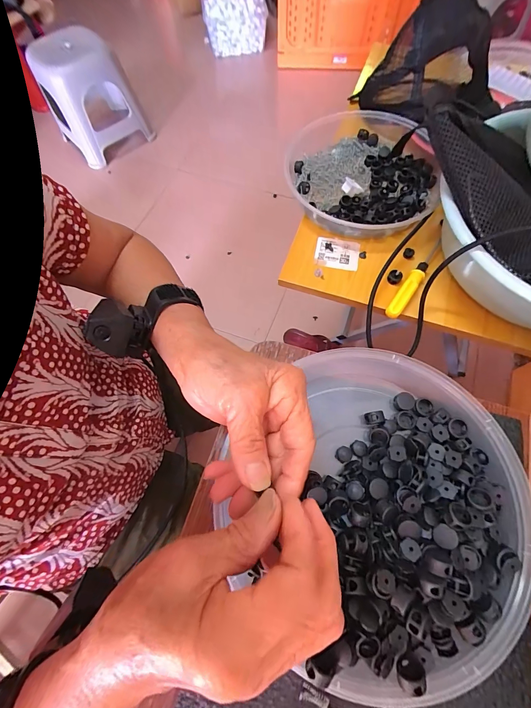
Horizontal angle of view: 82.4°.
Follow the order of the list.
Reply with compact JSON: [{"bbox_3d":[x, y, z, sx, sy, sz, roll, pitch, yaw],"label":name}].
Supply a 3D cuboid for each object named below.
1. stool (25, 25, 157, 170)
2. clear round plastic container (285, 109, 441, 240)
[{"bbox_3d":[-0.642,-0.950,1.109,0.291,0.344,0.232,-37,71,-12],"label":"stool"},{"bbox_3d":[0.138,-0.264,0.454,0.228,0.052,0.234,-1,68,2],"label":"clear round plastic container"}]

